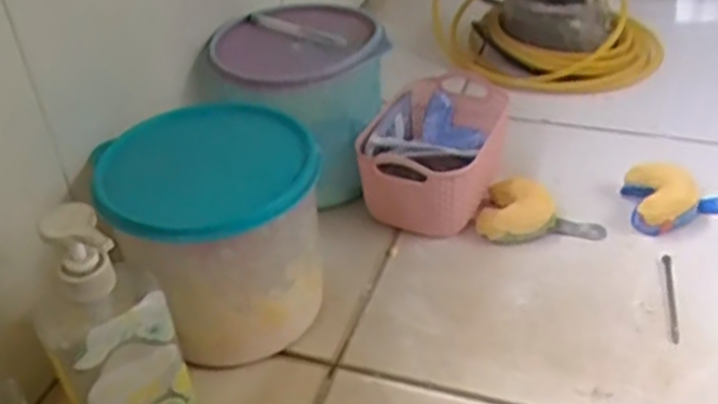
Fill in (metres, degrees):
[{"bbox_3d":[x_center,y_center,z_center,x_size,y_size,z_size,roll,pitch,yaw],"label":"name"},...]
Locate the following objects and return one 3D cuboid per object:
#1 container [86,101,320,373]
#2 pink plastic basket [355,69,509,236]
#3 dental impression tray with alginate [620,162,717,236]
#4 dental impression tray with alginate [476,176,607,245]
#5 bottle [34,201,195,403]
[{"bbox_3d":[-0.111,0.029,0.612,0.161,0.155,0.149,-13,39,-13],"label":"container"},{"bbox_3d":[0.075,-0.055,0.765,0.112,0.086,0.199,11,40,18],"label":"pink plastic basket"},{"bbox_3d":[0.309,-0.001,0.713,0.107,0.033,0.074,2,38,7],"label":"dental impression tray with alginate"},{"bbox_3d":[0.167,0.014,0.699,0.112,0.035,0.066,15,41,22],"label":"dental impression tray with alginate"},{"bbox_3d":[-0.167,0.089,0.510,0.082,0.192,0.062,-20,41,-21],"label":"bottle"}]

